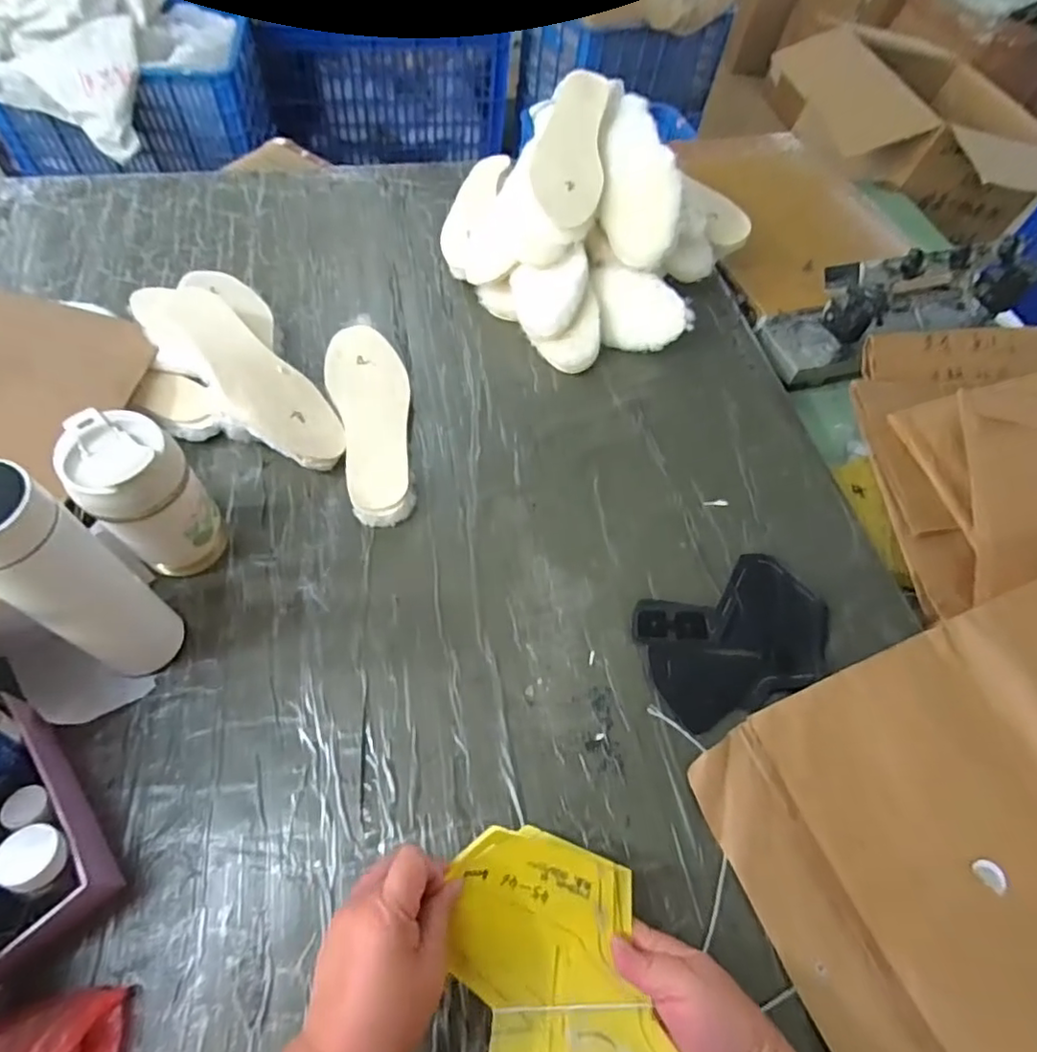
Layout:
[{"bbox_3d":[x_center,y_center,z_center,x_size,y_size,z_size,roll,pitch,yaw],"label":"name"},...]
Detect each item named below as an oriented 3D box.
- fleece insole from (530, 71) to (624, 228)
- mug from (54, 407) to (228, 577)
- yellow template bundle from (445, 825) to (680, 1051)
[{"bbox_3d":[0.071,-0.475,0.732,0.085,0.016,0.233,15,77,-8],"label":"fleece insole"},{"bbox_3d":[-0.323,-0.019,0.523,0.078,0.162,0.083,33,64,14],"label":"mug"},{"bbox_3d":[0.024,0.295,0.384,0.128,0.044,0.189,-10,57,-9],"label":"yellow template bundle"}]

